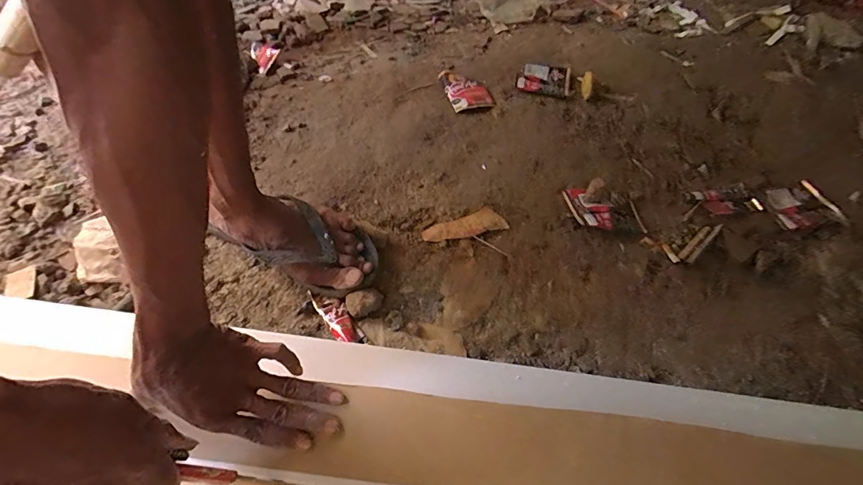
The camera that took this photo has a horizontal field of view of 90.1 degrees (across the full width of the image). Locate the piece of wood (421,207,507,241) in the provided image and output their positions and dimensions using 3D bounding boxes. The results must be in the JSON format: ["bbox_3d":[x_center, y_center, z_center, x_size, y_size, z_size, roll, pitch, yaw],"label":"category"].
[{"bbox_3d":[0.046,-0.025,0.626,0.121,0.006,0.041,-11,55,-11],"label":"piece of wood"}]

